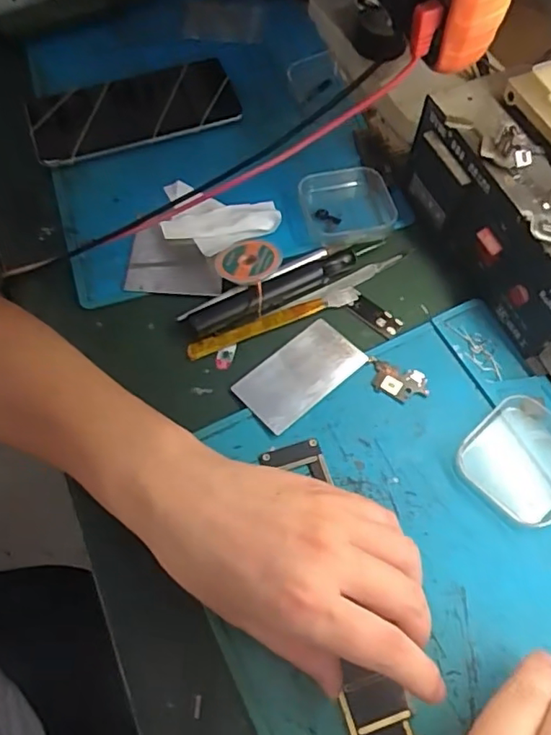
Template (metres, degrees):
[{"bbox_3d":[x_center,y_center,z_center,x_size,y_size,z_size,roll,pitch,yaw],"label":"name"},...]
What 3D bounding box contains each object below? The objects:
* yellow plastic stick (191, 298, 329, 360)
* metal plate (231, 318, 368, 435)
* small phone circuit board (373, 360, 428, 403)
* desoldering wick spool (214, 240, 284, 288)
[{"bbox_3d":[-0.012,-0.027,0.378,0.096,0.006,0.010,-21,65,-9],"label":"yellow plastic stick"},{"bbox_3d":[0.016,0.004,0.365,0.078,0.004,0.045,-38,63,-19],"label":"metal plate"},{"bbox_3d":[0.079,0.009,0.359,0.034,0.004,0.021,16,65,8],"label":"small phone circuit board"},{"bbox_3d":[-0.017,-0.073,0.389,0.039,0.013,0.044,34,69,16],"label":"desoldering wick spool"}]

